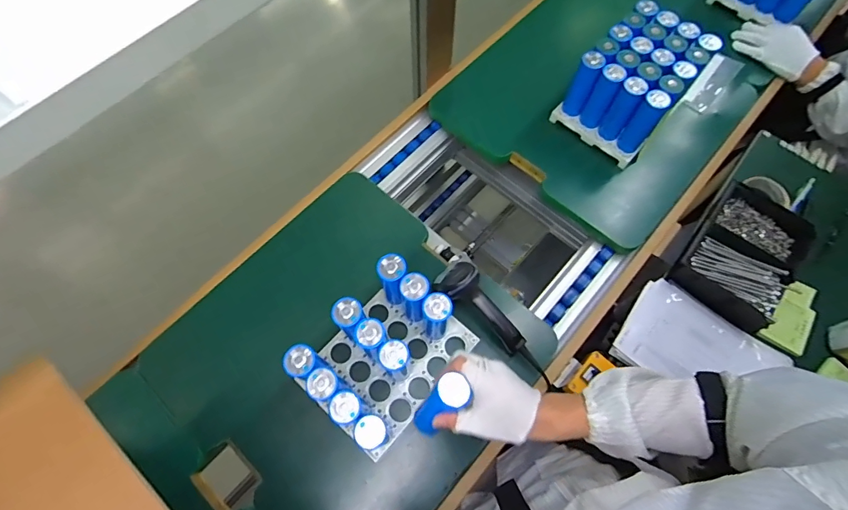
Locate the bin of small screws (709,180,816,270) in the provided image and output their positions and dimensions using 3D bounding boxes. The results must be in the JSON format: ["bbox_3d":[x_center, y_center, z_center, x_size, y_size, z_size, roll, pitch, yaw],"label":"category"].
[{"bbox_3d":[0.597,-0.042,0.782,0.135,0.050,0.174,-42,74,-16],"label":"bin of small screws"}]

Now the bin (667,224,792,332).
[{"bbox_3d":[0.527,0.036,0.752,0.165,0.052,0.111,39,73,14],"label":"bin"}]

